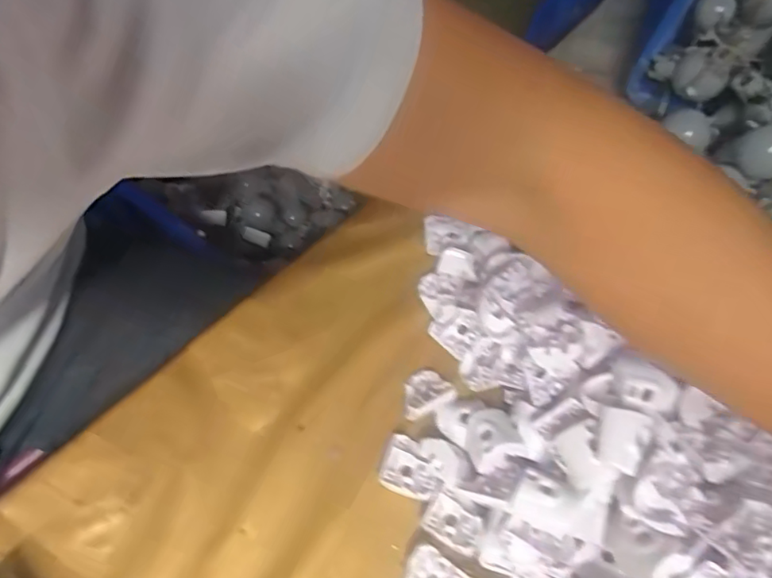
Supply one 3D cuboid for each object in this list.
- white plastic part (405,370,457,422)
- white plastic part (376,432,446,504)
[{"bbox_3d":[0.023,0.065,0.346,0.032,0.012,0.032,-31,25,-11],"label":"white plastic part"},{"bbox_3d":[0.015,0.105,0.325,0.036,0.014,0.029,24,63,5],"label":"white plastic part"}]

